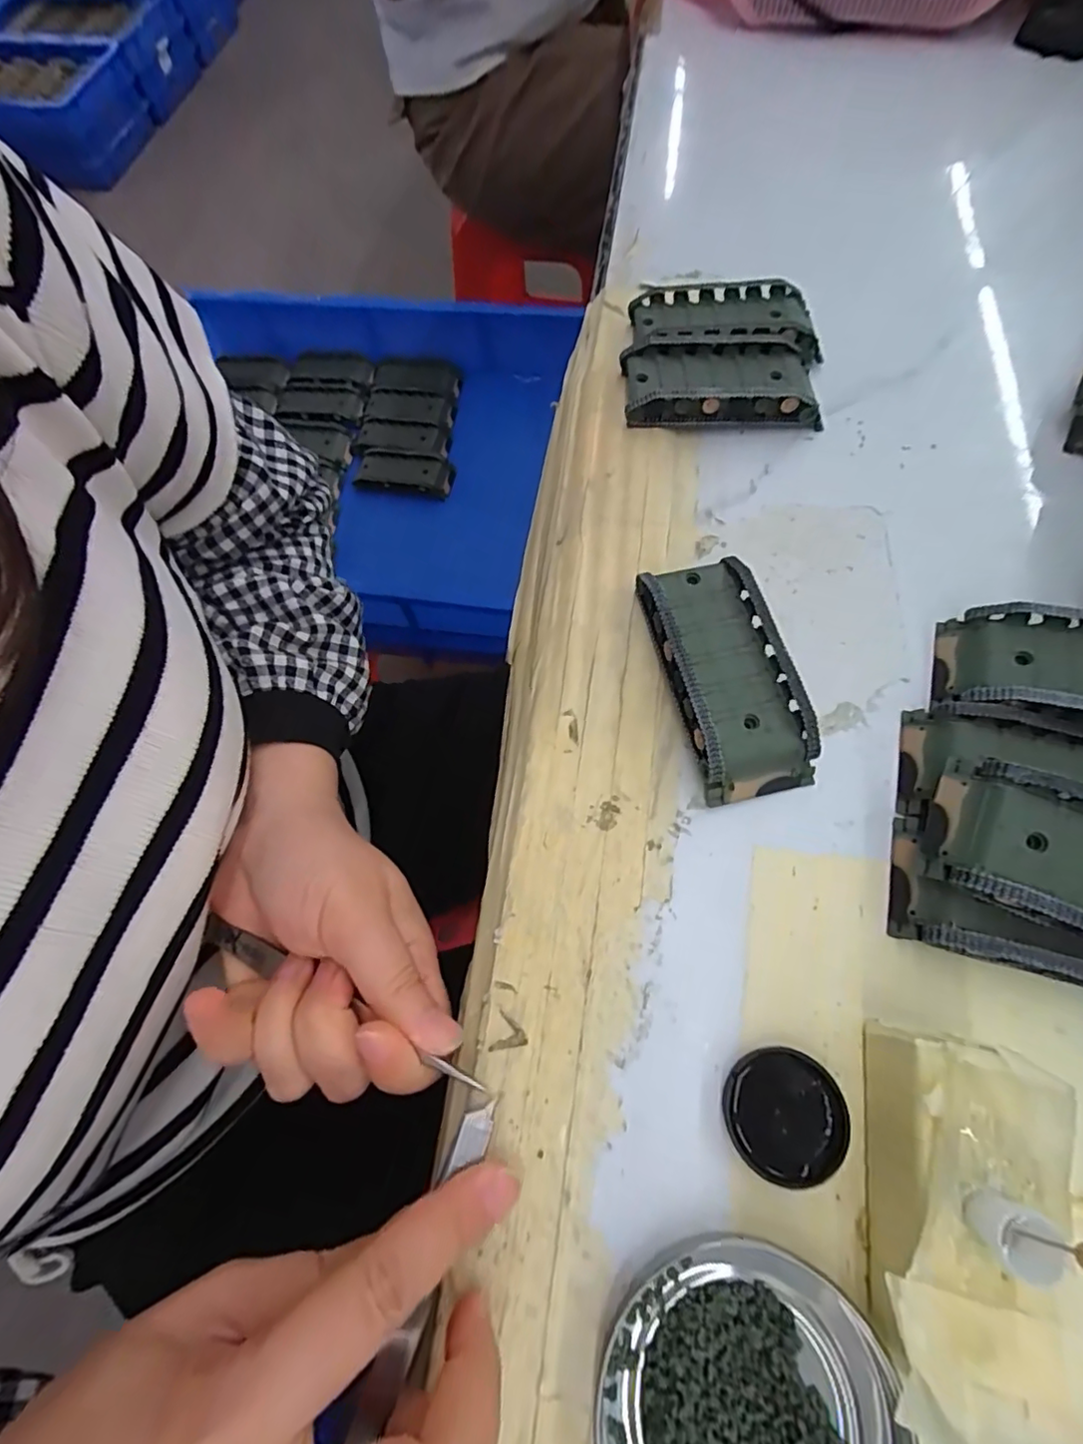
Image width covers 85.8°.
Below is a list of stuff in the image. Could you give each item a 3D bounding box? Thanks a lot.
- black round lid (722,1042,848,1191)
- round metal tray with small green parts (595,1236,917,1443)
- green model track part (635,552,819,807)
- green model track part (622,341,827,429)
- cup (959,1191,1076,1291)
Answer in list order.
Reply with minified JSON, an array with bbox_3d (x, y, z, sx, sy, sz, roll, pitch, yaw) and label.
[{"bbox_3d":[0.075,0.121,0.180,0.034,0.008,0.035,-1,67,2],"label":"black round lid"},{"bbox_3d":[0.054,0.186,0.151,0.077,0.013,0.074,-1,67,2],"label":"round metal tray with small green parts"},{"bbox_3d":[0.072,-0.019,0.230,0.047,0.023,0.095,-11,67,-2],"label":"green model track part"},{"bbox_3d":[0.088,-0.166,0.291,0.092,0.019,0.044,0,67,3],"label":"green model track part"},{"bbox_3d":[0.112,0.121,0.137,0.011,0.018,0.013,33,73,15],"label":"cup"}]

